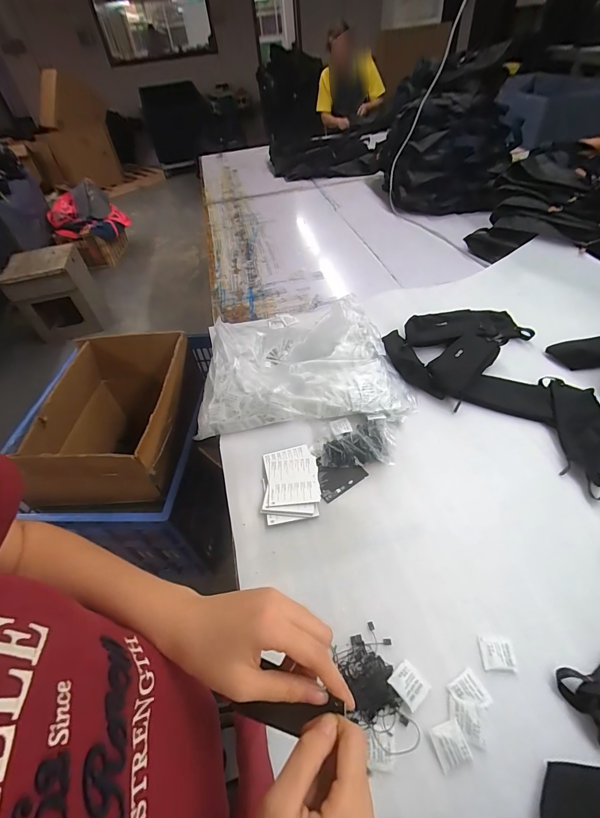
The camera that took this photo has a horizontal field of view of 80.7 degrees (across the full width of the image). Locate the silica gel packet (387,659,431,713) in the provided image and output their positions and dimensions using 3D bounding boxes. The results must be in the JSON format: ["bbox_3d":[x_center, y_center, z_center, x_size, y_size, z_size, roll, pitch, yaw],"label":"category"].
[{"bbox_3d":[0.139,0.351,0.450,0.038,0.007,0.041,-35,54,-24],"label":"silica gel packet"}]

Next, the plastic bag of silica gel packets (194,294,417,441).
[{"bbox_3d":[0.000,-0.139,0.860,0.457,0.088,0.412,-6,47,1],"label":"plastic bag of silica gel packets"}]

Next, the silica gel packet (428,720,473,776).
[{"bbox_3d":[0.175,0.391,0.410,0.037,0.010,0.038,-16,48,-8],"label":"silica gel packet"}]

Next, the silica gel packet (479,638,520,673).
[{"bbox_3d":[0.261,0.325,0.467,0.041,0.004,0.036,1,48,7],"label":"silica gel packet"}]

